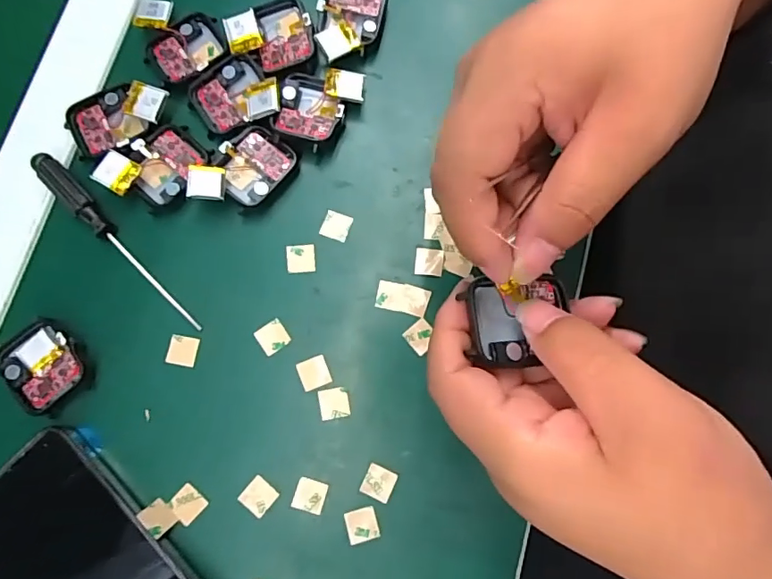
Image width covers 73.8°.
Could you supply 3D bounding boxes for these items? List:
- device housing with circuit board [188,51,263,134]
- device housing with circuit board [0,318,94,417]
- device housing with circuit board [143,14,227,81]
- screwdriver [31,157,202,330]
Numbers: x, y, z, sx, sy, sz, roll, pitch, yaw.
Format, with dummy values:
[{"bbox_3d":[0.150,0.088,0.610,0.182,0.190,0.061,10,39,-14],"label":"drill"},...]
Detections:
[{"bbox_3d":[-0.089,-0.113,0.295,0.042,0.009,0.038,-34,81,-7],"label":"device housing with circuit board"},{"bbox_3d":[-0.178,0.041,0.268,0.038,0.010,0.045,-44,82,-8],"label":"device housing with circuit board"},{"bbox_3d":[-0.115,-0.140,0.300,0.043,0.007,0.038,-38,81,-8],"label":"device housing with circuit board"},{"bbox_3d":[-0.147,-0.028,0.281,0.131,0.011,0.012,44,81,8],"label":"screwdriver"}]

